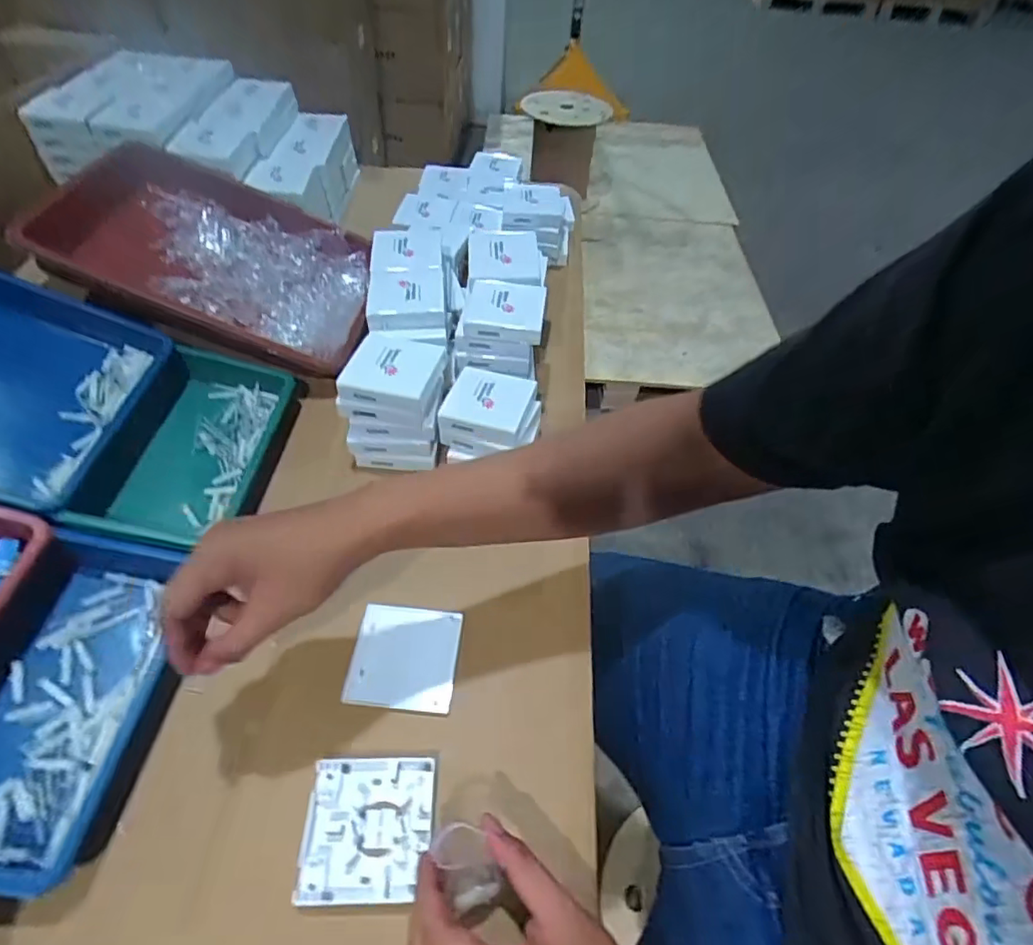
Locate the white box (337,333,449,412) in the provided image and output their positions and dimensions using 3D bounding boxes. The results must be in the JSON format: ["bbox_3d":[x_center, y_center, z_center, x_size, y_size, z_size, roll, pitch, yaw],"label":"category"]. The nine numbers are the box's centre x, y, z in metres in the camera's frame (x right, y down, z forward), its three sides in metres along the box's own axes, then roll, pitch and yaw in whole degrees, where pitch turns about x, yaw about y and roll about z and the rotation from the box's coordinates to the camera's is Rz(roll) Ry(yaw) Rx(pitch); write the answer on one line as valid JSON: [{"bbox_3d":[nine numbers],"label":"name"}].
[{"bbox_3d":[-0.122,-0.106,0.580,0.087,0.029,0.097,10,50,4],"label":"white box"}]

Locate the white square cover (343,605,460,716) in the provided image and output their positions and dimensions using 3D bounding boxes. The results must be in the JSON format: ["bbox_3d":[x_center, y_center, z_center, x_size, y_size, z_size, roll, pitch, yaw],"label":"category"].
[{"bbox_3d":[-0.094,0.156,0.483,0.087,0.011,0.084,5,50,0],"label":"white square cover"}]

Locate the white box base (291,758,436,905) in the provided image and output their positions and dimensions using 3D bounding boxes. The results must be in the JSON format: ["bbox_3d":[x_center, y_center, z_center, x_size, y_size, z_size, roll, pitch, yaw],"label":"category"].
[{"bbox_3d":[-0.105,0.253,0.405,0.087,0.017,0.086,1,50,-4],"label":"white box base"}]

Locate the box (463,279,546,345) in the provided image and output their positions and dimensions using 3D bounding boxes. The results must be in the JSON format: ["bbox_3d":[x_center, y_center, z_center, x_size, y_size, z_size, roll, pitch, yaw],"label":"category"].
[{"bbox_3d":[-0.012,-0.184,0.646,0.085,0.026,0.083,7,50,1],"label":"box"}]

